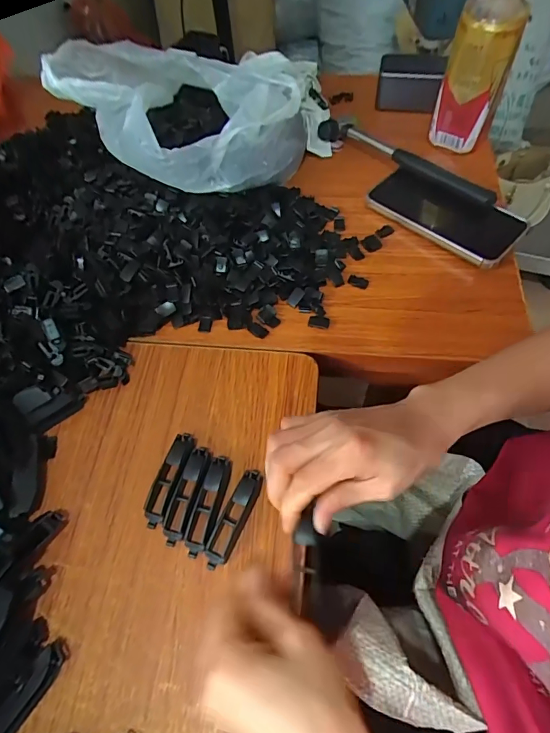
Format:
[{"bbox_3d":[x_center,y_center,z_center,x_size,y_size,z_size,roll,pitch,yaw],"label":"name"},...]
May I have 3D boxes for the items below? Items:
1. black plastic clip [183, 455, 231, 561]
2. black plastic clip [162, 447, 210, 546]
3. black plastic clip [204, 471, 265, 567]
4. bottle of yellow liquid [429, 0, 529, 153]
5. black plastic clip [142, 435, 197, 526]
[{"bbox_3d":[-0.052,0.110,0.341,0.019,0.016,0.077,13,62,11],"label":"black plastic clip"},{"bbox_3d":[-0.071,0.102,0.346,0.018,0.014,0.079,13,62,10],"label":"black plastic clip"},{"bbox_3d":[-0.032,0.118,0.336,0.019,0.015,0.078,21,64,14],"label":"black plastic clip"},{"bbox_3d":[0.224,-0.332,0.482,0.065,0.185,0.072,20,64,14],"label":"bottle of yellow liquid"},{"bbox_3d":[-0.087,0.092,0.351,0.019,0.022,0.076,15,63,12],"label":"black plastic clip"}]

